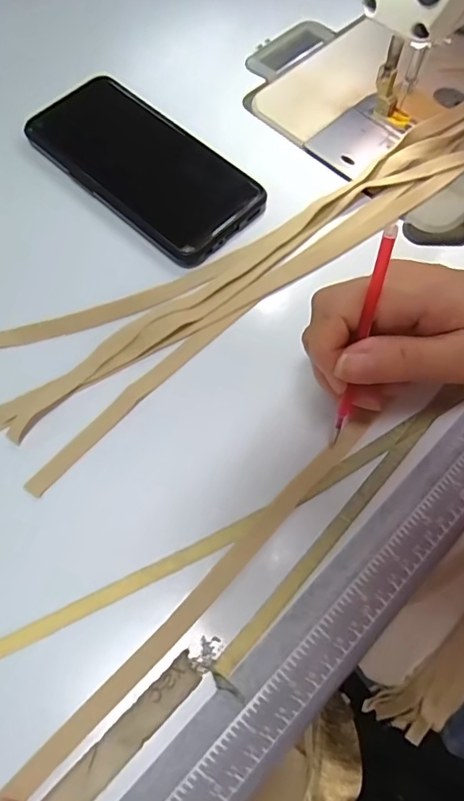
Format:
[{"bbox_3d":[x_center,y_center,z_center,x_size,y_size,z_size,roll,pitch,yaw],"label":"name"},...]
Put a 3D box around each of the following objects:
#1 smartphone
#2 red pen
[{"bbox_3d":[-0.058,-0.156,0.328,0.164,0.010,0.078,41,72,15],"label":"smartphone"},{"bbox_3d":[0.058,-0.023,0.223,0.005,0.114,0.004,4,42,1],"label":"red pen"}]

